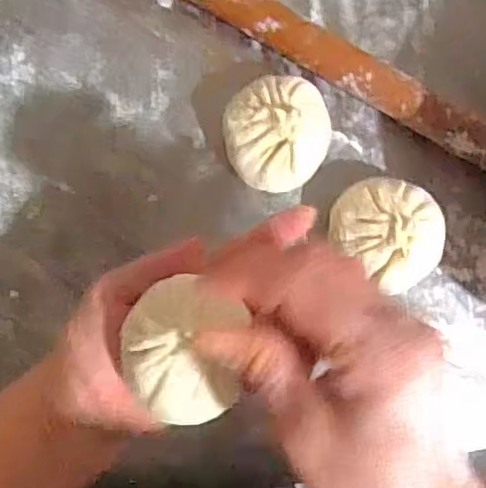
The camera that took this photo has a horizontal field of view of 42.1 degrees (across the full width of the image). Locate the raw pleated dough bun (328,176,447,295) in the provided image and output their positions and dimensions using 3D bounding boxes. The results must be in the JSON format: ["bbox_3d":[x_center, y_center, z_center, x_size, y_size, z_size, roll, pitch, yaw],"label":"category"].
[{"bbox_3d":[0.088,-0.006,0.387,0.069,0.051,0.064,44,81,1],"label":"raw pleated dough bun"}]

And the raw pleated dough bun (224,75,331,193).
[{"bbox_3d":[0.020,-0.068,0.389,0.063,0.054,0.065,1,83,-5],"label":"raw pleated dough bun"}]

